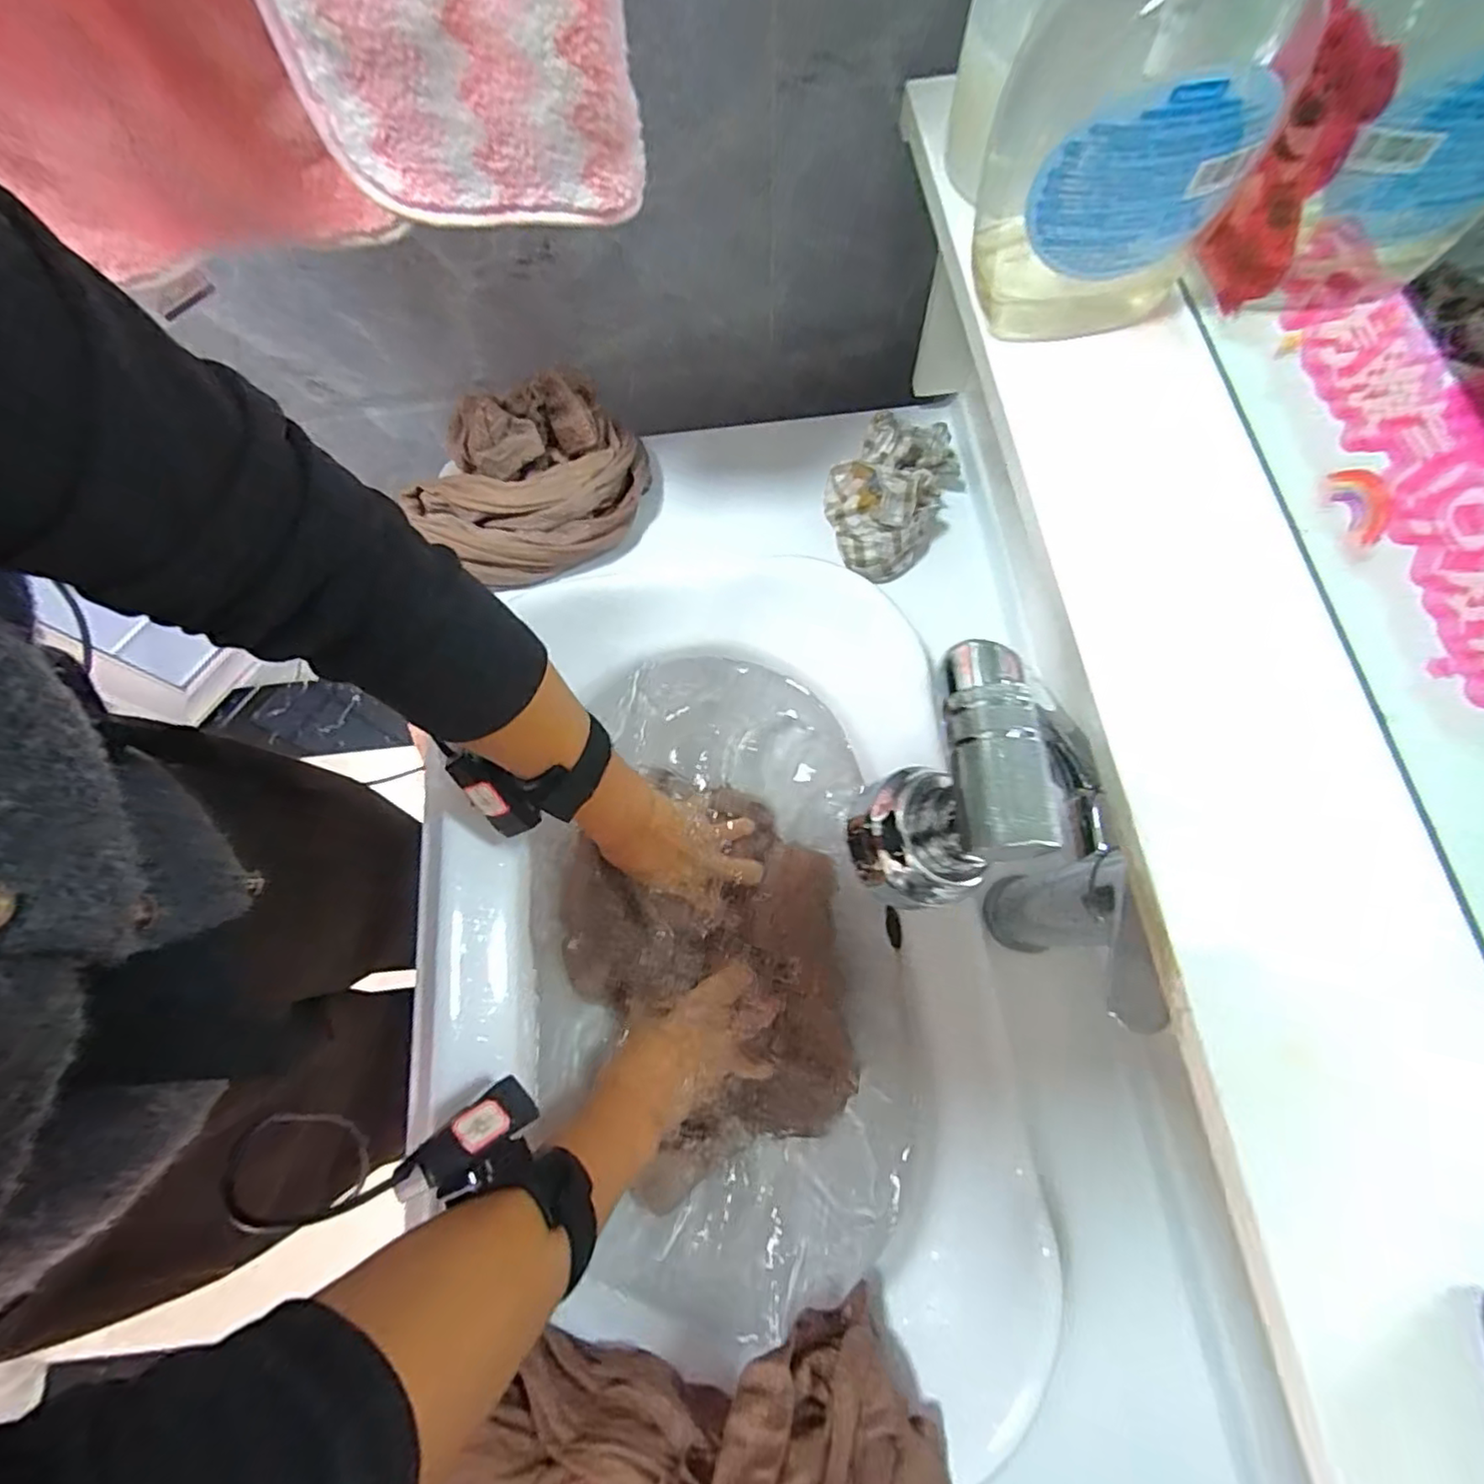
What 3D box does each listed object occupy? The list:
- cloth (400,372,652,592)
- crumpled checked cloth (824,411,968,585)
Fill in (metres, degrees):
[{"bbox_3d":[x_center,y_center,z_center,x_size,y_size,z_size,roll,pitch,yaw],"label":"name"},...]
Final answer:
[{"bbox_3d":[-0.162,-0.207,0.523,0.173,0.088,0.129,-21,72,-4],"label":"cloth"},{"bbox_3d":[0.120,-0.201,0.521,0.091,0.070,0.148,33,76,13],"label":"crumpled checked cloth"}]

